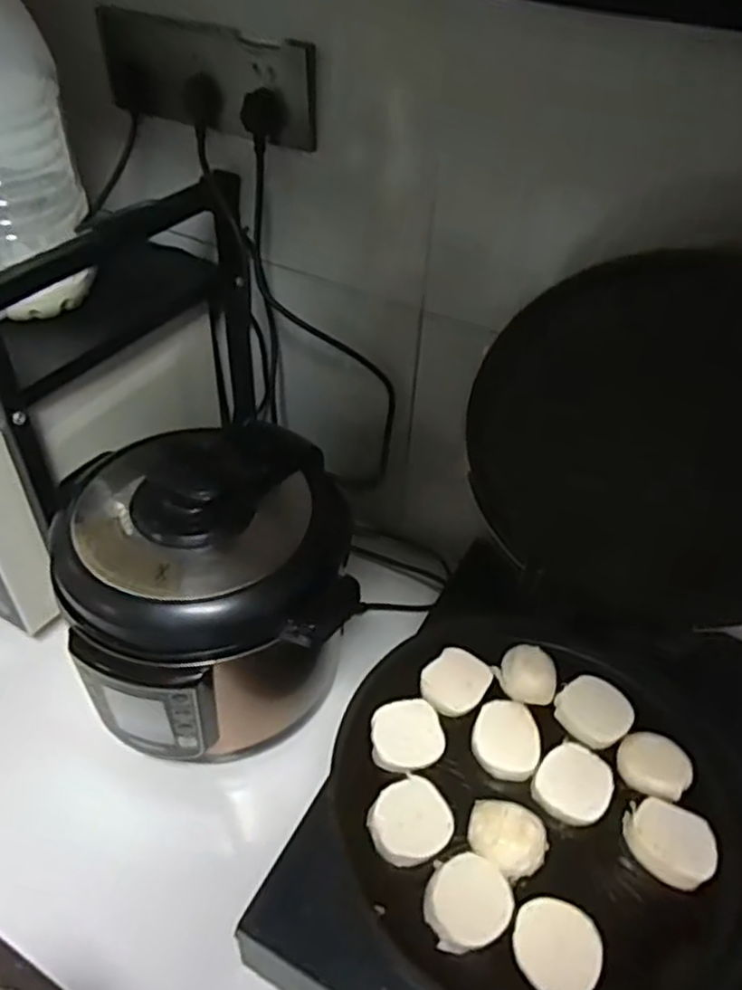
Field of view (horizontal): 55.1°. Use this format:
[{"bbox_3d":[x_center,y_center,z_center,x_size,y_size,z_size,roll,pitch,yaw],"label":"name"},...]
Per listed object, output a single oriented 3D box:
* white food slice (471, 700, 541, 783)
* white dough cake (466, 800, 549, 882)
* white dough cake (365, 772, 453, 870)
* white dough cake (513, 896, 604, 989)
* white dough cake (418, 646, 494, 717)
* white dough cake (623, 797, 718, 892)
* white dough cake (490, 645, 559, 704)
[{"bbox_3d":[0.118,0.214,0.623,0.056,0.016,0.064,4,43,1],"label":"white food slice"},{"bbox_3d":[0.106,0.263,0.552,0.060,0.020,0.048,26,48,22],"label":"white dough cake"},{"bbox_3d":[0.032,0.254,0.558,0.062,0.014,0.059,2,43,-2],"label":"white dough cake"},{"bbox_3d":[0.131,0.319,0.502,0.055,0.024,0.060,2,43,-2],"label":"white dough cake"},{"bbox_3d":[0.080,0.174,0.666,0.054,0.013,0.064,35,52,29],"label":"white dough cake"},{"bbox_3d":[0.232,0.270,0.553,0.067,0.013,0.055,22,67,25],"label":"white dough cake"},{"bbox_3d":[0.150,0.171,0.678,0.056,0.019,0.053,2,43,-2],"label":"white dough cake"}]

